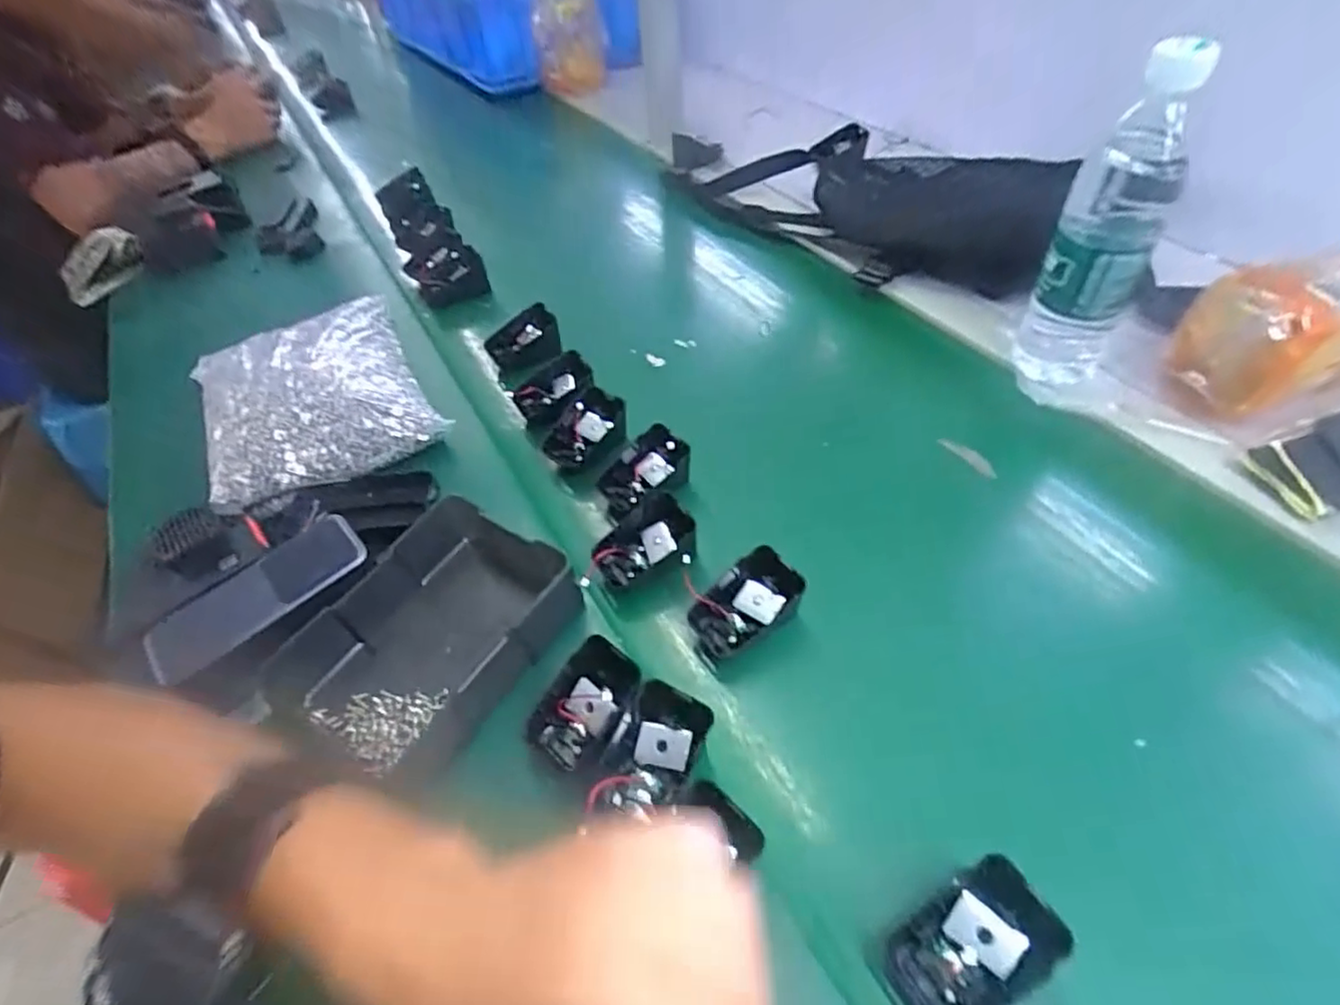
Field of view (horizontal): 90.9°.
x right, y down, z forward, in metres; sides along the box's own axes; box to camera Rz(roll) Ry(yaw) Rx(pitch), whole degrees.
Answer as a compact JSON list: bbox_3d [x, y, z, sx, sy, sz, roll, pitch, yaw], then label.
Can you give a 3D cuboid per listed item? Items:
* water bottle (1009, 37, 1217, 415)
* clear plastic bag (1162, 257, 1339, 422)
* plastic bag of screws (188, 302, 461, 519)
[{"bbox_3d":[0.304,-0.177,0.464,0.068,0.224,0.064,22,54,22],"label":"water bottle"},{"bbox_3d":[0.455,-0.125,0.483,0.140,0.101,0.083,-17,49,-10],"label":"clear plastic bag"},{"bbox_3d":[-0.314,-0.104,0.569,0.177,0.043,0.248,-26,51,-18],"label":"plastic bag of screws"}]

